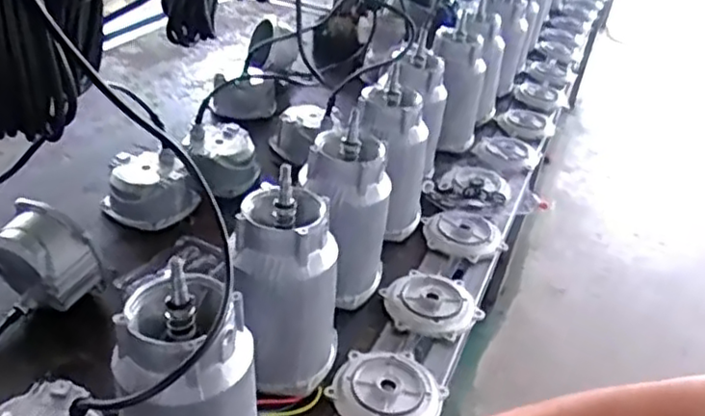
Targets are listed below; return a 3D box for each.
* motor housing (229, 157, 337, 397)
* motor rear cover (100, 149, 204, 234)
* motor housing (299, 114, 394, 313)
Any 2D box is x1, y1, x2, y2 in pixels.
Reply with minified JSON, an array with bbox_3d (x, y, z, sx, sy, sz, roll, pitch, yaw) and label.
[{"bbox_3d":[-0.071,0.091,0.741,0.114,0.214,0.110,5,33,-4],"label":"motor housing"},{"bbox_3d":[-0.314,-0.028,1.024,0.137,0.074,0.122,-1,34,-13],"label":"motor rear cover"},{"bbox_3d":[-0.008,0.007,0.887,0.106,0.211,0.113,28,38,28],"label":"motor housing"}]

